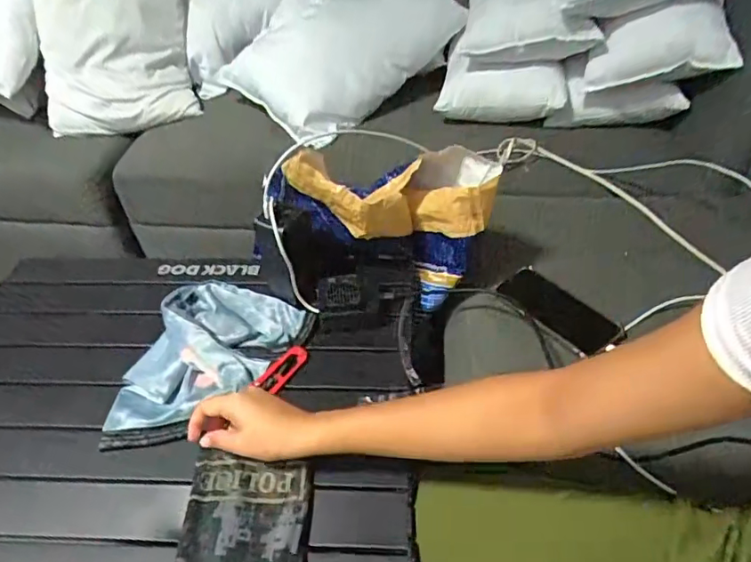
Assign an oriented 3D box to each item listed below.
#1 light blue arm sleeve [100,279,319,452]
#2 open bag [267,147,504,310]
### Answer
[{"bbox_3d":[-0.189,0.087,0.632,0.197,0.037,0.244,4,43,8],"label":"light blue arm sleeve"},{"bbox_3d":[0.006,-0.088,0.728,0.304,0.186,0.132,3,43,7],"label":"open bag"}]

